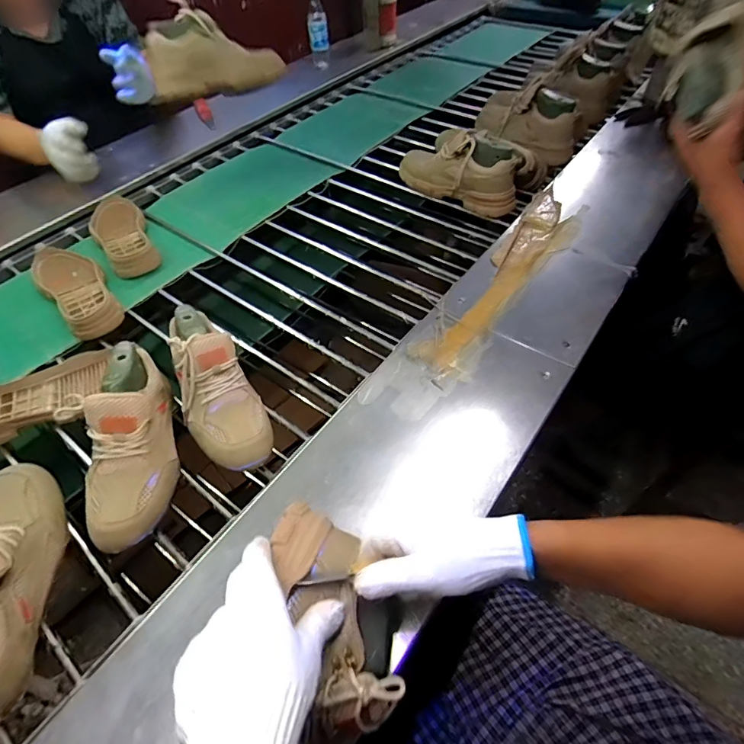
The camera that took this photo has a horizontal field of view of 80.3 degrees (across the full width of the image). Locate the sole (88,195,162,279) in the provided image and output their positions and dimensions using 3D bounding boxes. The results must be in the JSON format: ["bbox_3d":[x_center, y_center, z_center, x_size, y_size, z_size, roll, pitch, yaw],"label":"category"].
[{"bbox_3d":[-0.521,-0.288,0.919,0.100,0.036,0.256,-24,55,-18],"label":"sole"}]

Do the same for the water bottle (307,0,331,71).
[{"bbox_3d":[-0.169,-1.079,1.399,0.068,0.213,0.068,-5,52,-4],"label":"water bottle"}]

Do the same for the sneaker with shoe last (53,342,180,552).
[{"bbox_3d":[-0.315,0.081,0.557,0.103,0.089,0.262,-14,53,-11],"label":"sneaker with shoe last"}]

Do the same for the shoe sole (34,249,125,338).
[{"bbox_3d":[-0.547,-0.158,0.818,0.101,0.043,0.269,-37,60,-25],"label":"shoe sole"}]

